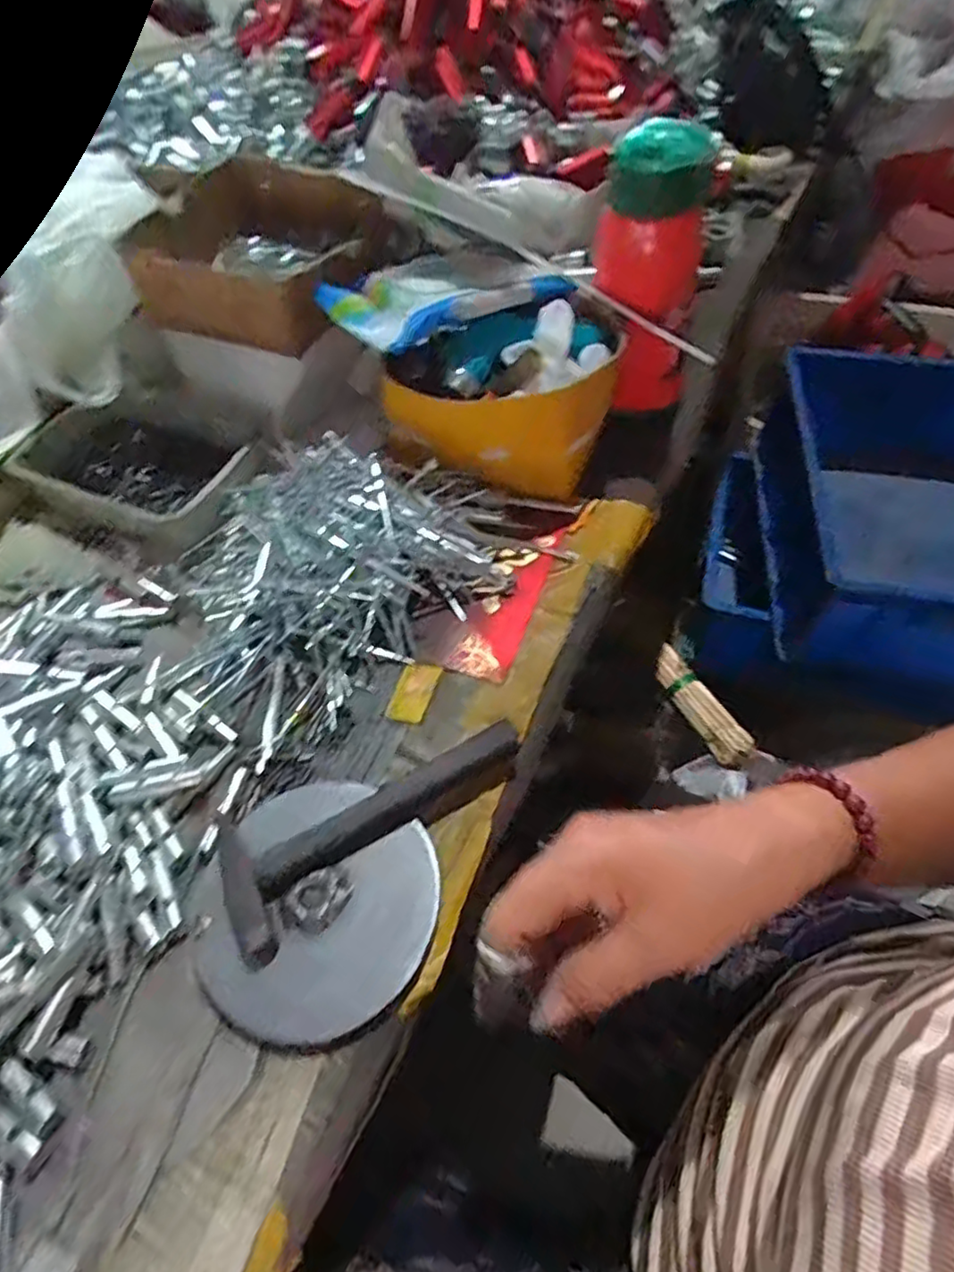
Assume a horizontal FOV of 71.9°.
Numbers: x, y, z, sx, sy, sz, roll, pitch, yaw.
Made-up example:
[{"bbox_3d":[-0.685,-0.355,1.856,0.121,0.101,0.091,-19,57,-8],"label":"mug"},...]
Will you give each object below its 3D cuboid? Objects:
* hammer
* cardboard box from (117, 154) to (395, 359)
[{"bbox_3d":[-0.053,0.100,0.360,0.172,0.028,0.072,-24,58,-15],"label":"hammer"},{"bbox_3d":[-0.174,-0.320,0.557,0.180,0.067,0.184,18,57,14],"label":"cardboard box"}]

